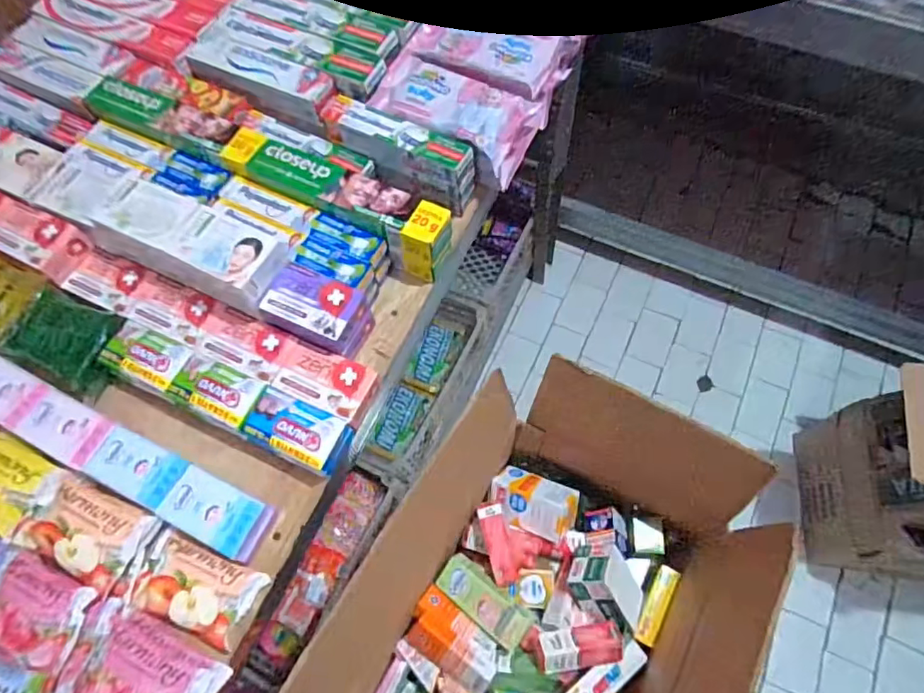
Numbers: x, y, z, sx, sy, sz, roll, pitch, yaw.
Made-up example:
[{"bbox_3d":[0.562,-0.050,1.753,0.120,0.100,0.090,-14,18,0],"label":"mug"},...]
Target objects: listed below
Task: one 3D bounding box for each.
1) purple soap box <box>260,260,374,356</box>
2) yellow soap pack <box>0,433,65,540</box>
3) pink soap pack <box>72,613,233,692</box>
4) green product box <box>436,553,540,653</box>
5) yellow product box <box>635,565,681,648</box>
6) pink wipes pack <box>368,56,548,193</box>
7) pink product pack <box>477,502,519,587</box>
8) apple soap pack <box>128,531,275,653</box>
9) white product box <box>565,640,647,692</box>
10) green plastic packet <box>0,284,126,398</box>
[{"bbox_3d":[-0.144,-0.039,0.552,0.094,0.032,0.067,17,68,9],"label":"purple soap box"},{"bbox_3d":[-0.413,0.117,0.499,0.109,0.032,0.065,23,69,12],"label":"yellow soap pack"},{"bbox_3d":[-0.248,0.261,0.437,0.104,0.038,0.068,22,69,11],"label":"pink soap pack"},{"bbox_3d":[0.028,0.304,0.672,0.122,0.030,0.049,37,73,17],"label":"green product box"},{"bbox_3d":[0.240,0.319,0.695,0.024,0.019,0.095,28,70,13],"label":"yellow product box"},{"bbox_3d":[-0.011,-0.275,0.659,0.187,0.060,0.104,28,70,13],"label":"pink wipes pack"},{"bbox_3d":[0.045,0.243,0.697,0.032,0.018,0.096,-14,79,-4],"label":"pink product pack"},{"bbox_3d":[-0.228,0.205,0.479,0.100,0.027,0.061,21,69,11],"label":"apple soap pack"},{"bbox_3d":[0.155,0.388,0.641,0.131,0.025,0.036,-34,69,-12],"label":"white product box"},{"bbox_3d":[-0.393,-0.007,0.565,0.098,0.045,0.076,24,69,12],"label":"green plastic packet"}]

